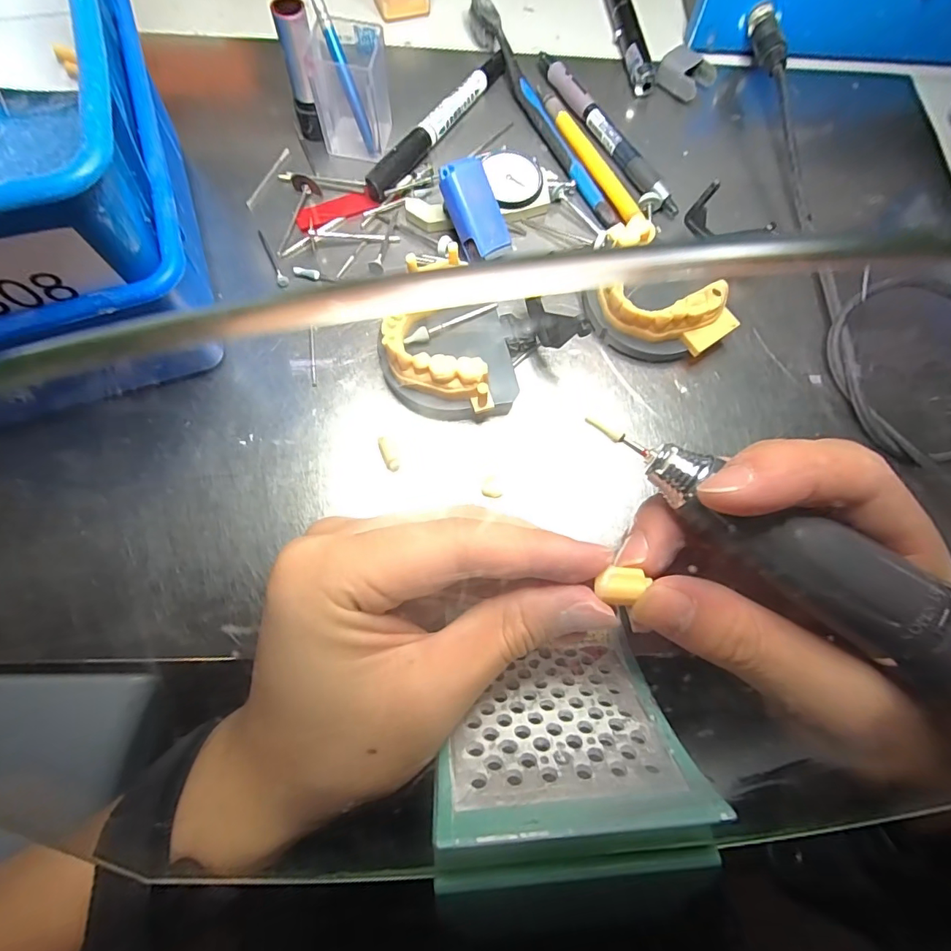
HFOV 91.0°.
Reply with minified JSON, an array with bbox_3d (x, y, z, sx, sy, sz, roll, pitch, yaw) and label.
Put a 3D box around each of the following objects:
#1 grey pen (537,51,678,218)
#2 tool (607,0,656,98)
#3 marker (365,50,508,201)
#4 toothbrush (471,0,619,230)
[{"bbox_3d":[0.075,-0.206,0.276,0.012,0.008,0.137,-27,76,-11],"label":"grey pen"},{"bbox_3d":[0.098,-0.313,0.315,0.016,0.016,0.145,-7,73,-6],"label":"tool"},{"bbox_3d":[-0.020,-0.206,0.274,0.011,0.014,0.132,32,74,6],"label":"marker"},{"bbox_3d":[0.038,-0.221,0.277,0.013,0.016,0.182,-23,75,-10],"label":"toothbrush"}]

